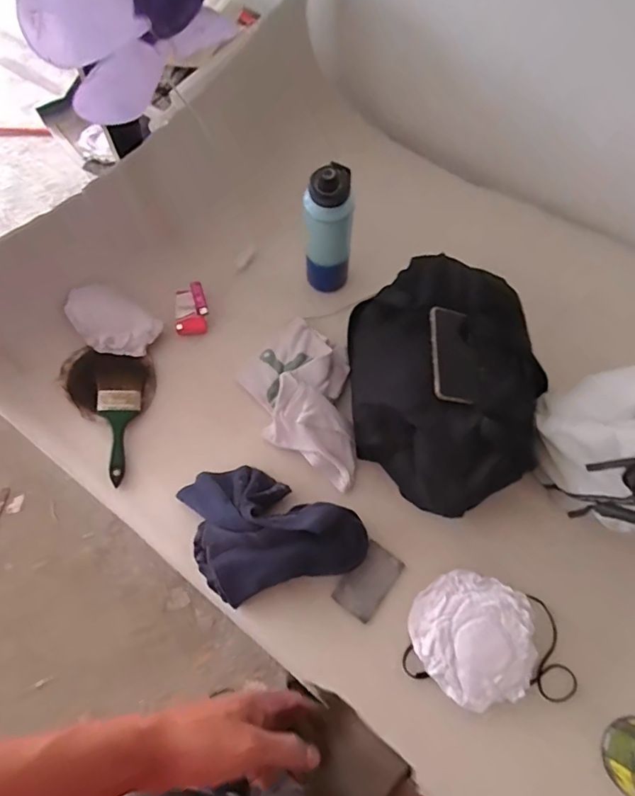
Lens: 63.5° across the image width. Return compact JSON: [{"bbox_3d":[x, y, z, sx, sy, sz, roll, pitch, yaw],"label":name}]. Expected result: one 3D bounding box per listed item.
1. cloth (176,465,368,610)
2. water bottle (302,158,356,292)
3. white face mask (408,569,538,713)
[{"bbox_3d":[-0.074,0.194,0.826,0.271,0.093,0.217,-16,69,-4],"label":"cloth"},{"bbox_3d":[0.019,-0.296,0.909,0.080,0.265,0.063,-4,68,1],"label":"water bottle"},{"bbox_3d":[0.243,0.366,0.787,0.186,0.057,0.175,42,75,17],"label":"white face mask"}]

